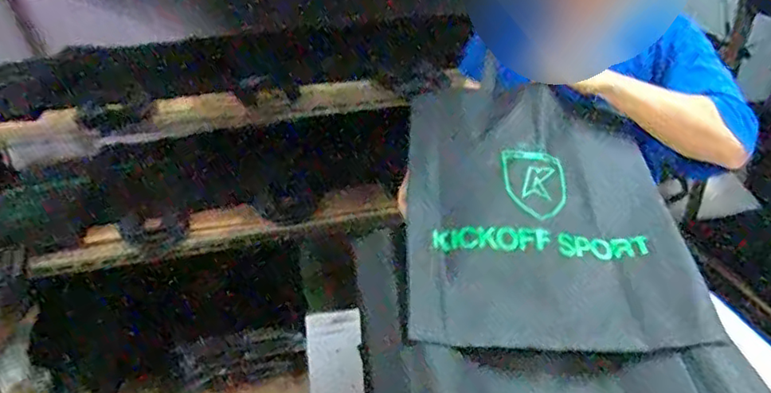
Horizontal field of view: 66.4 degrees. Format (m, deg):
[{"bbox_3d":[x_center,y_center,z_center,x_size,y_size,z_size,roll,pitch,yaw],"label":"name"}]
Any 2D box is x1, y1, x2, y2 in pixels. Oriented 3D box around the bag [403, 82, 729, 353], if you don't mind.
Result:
[{"bbox_3d":[0.218,0.038,0.774,0.347,0.100,0.322,8,62,-4],"label":"bag"}]

